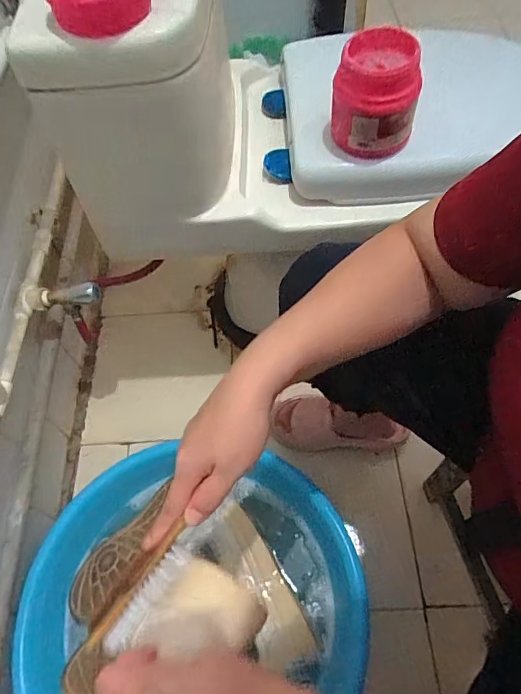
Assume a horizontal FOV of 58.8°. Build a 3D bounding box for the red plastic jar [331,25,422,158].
[{"bbox_3d":[0.135,-0.303,0.558,0.094,0.110,0.100,2,59,5],"label":"red plastic jar"}]

